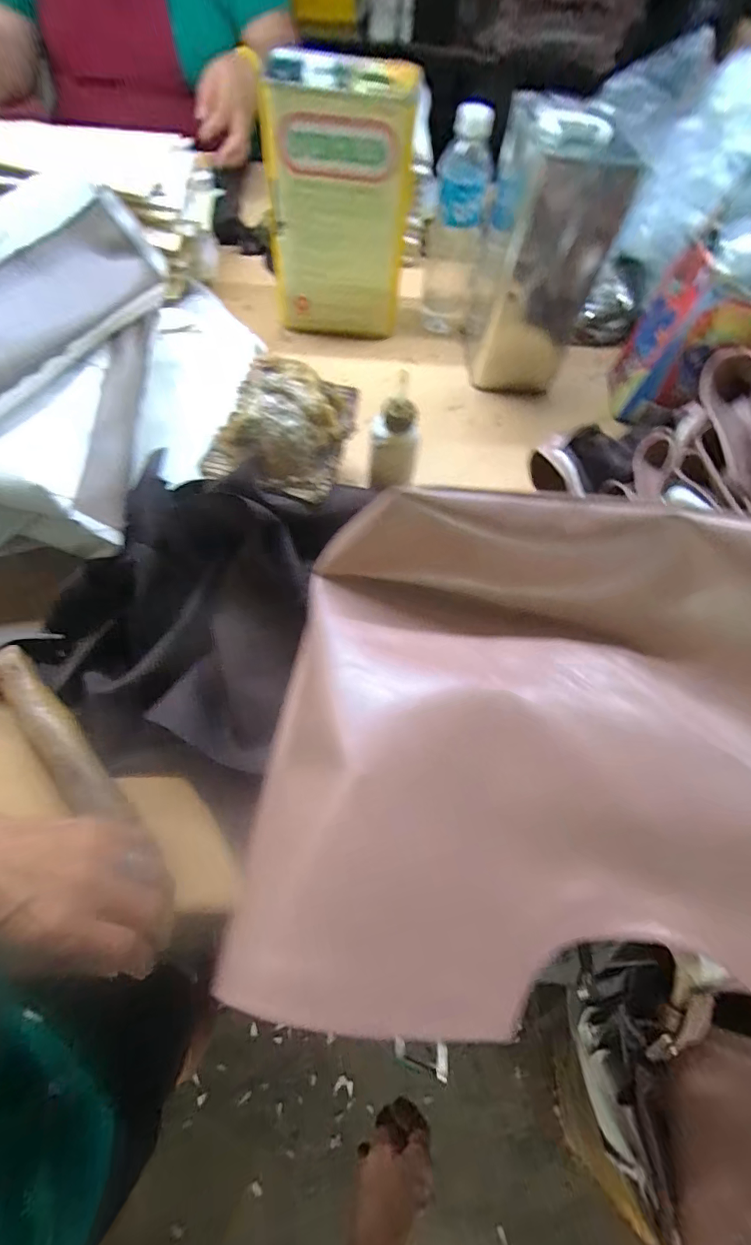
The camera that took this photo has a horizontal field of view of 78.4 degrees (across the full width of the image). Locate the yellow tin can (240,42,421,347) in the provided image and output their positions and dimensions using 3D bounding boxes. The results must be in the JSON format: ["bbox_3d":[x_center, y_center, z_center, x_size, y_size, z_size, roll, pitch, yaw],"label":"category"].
[{"bbox_3d":[-0.045,-0.492,0.561,0.163,0.227,0.091,3,61,-3],"label":"yellow tin can"}]

